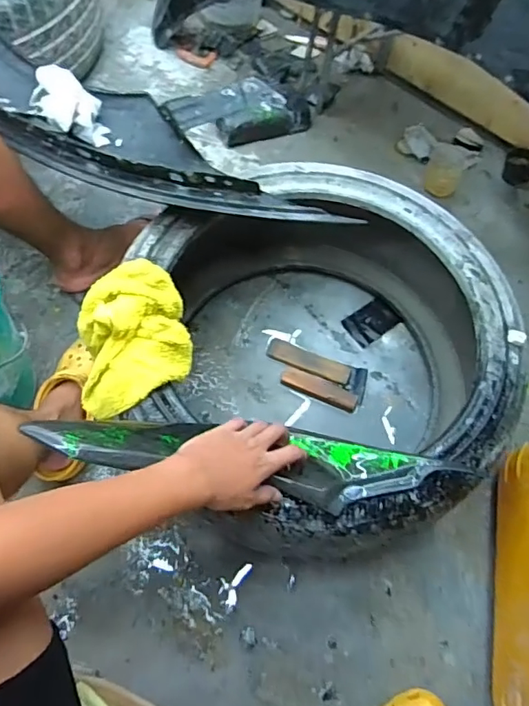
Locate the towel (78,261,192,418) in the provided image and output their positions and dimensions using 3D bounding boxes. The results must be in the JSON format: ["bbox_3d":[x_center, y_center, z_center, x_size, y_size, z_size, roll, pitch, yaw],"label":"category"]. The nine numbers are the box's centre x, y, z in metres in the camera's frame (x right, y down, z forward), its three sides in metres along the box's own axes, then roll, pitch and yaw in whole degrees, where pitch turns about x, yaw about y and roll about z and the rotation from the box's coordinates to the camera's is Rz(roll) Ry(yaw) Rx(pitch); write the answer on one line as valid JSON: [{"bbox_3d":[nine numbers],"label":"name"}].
[{"bbox_3d":[-0.174,-0.032,0.670,0.144,0.078,0.209,-7,64,-7],"label":"towel"}]

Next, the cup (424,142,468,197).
[{"bbox_3d":[0.396,-0.393,1.124,0.081,0.087,0.083,14,63,3],"label":"cup"}]

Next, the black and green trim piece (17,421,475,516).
[{"bbox_3d":[0.007,0.122,0.569,0.481,0.061,0.084,9,62,-18],"label":"black and green trim piece"}]

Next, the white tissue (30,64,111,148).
[{"bbox_3d":[-0.318,-0.400,0.836,0.088,0.068,0.144,-36,71,-19],"label":"white tissue"}]

